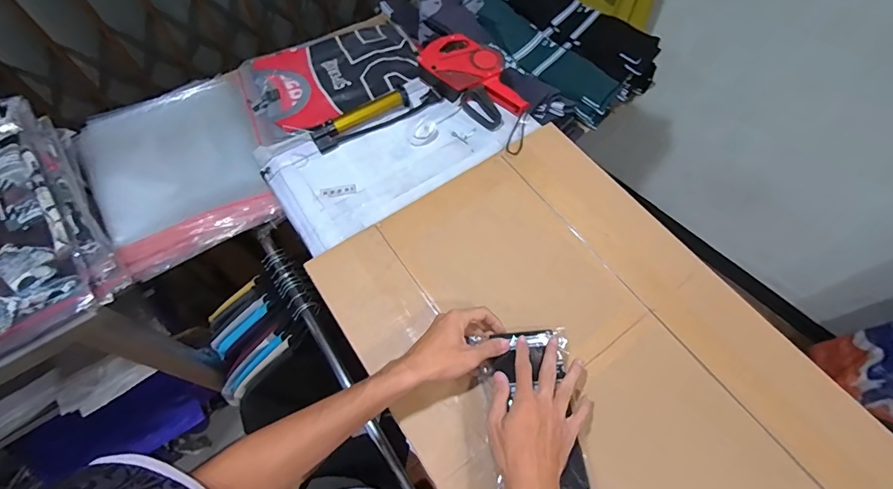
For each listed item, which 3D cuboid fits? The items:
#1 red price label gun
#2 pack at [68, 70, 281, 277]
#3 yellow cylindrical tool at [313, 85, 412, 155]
[{"bbox_3d":[0.054,-0.320,0.800,0.129,0.044,0.220,-35,69,-17],"label":"red price label gun"},{"bbox_3d":[-0.529,-0.179,0.834,0.307,0.071,0.448,-29,67,-15],"label":"pack"},{"bbox_3d":[-0.155,-0.231,0.765,0.191,0.033,0.041,-33,69,-17],"label":"yellow cylindrical tool"}]

